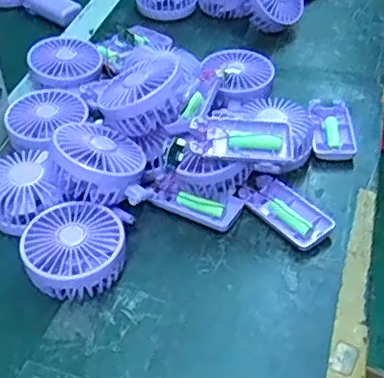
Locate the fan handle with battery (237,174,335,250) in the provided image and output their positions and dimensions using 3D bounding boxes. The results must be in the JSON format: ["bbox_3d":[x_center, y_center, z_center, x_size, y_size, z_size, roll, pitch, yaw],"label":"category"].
[{"bbox_3d":[0.091,0.021,0.563,0.048,0.017,0.090,-29,50,-27],"label":"fan handle with battery"}]

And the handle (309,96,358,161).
[{"bbox_3d":[0.154,-0.070,0.655,0.045,0.018,0.099,2,43,3],"label":"handle"}]

